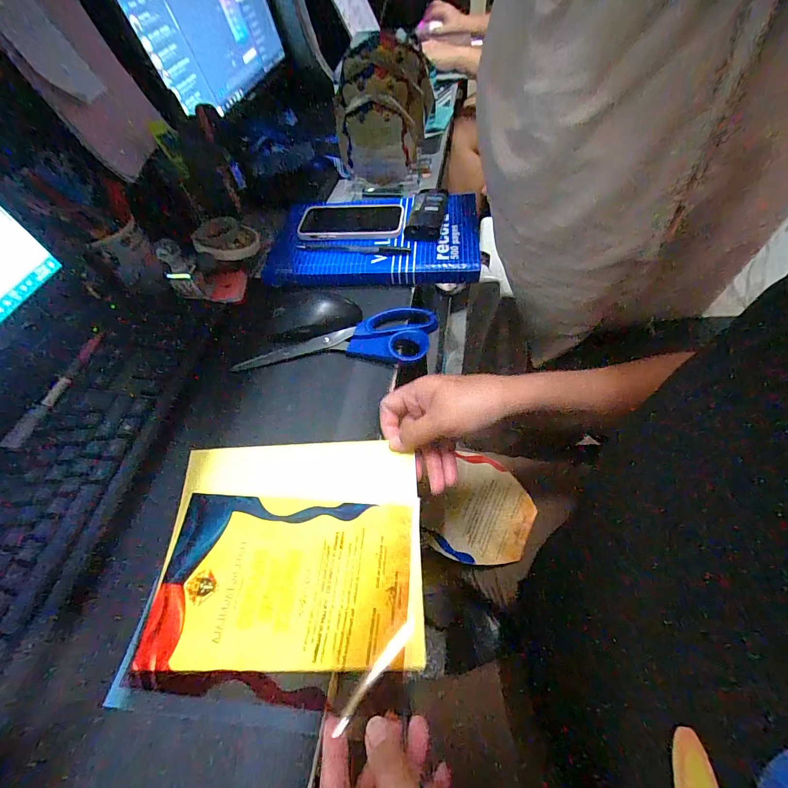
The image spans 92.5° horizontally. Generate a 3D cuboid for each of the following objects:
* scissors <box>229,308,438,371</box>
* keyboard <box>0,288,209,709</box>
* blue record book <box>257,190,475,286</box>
[{"bbox_3d":[-0.066,-0.062,0.428,0.227,0.019,0.078,-4,54,3],"label":"scissors"},{"bbox_3d":[-0.306,0.053,0.347,0.121,0.026,0.429,4,55,9],"label":"keyboard"},{"bbox_3d":[-0.033,-0.218,0.516,0.287,0.032,0.168,-1,54,6],"label":"blue record book"}]

